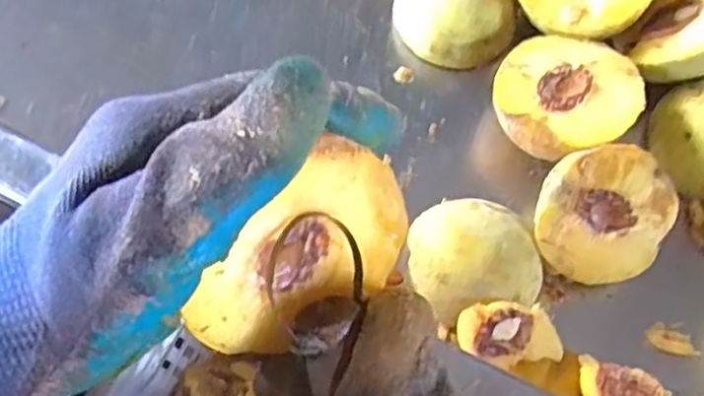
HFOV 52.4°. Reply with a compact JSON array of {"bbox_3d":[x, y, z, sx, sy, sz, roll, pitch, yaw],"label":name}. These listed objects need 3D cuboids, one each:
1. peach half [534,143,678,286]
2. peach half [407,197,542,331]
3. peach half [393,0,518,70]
[{"bbox_3d":[0.115,0.007,0.338,0.063,0.028,0.063,19,94,3],"label":"peach half"},{"bbox_3d":[0.056,0.028,0.335,0.057,0.033,0.055,0,68,0],"label":"peach half"},{"bbox_3d":[0.056,-0.101,0.386,0.065,0.038,0.051,11,68,4],"label":"peach half"}]

